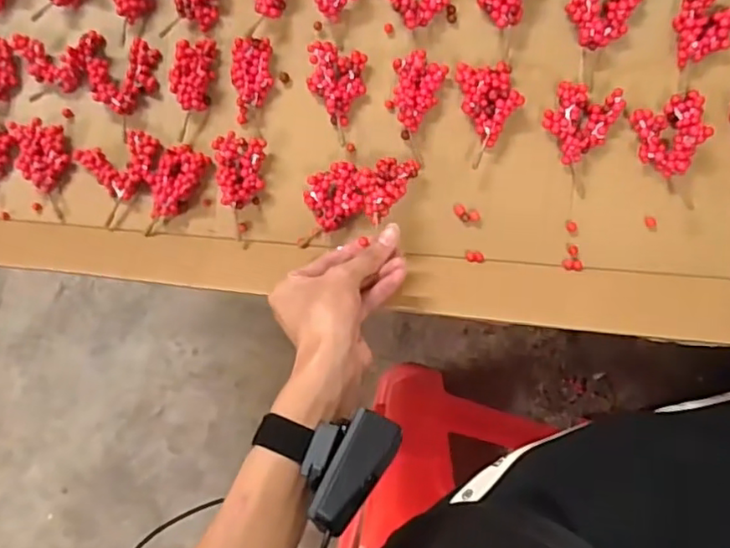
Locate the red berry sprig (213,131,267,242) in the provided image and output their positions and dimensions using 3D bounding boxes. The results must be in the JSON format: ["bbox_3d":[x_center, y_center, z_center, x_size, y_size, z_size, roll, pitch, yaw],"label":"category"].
[{"bbox_3d":[-0.108,-0.077,0.533,0.039,0.026,0.083,1,91,9],"label":"red berry sprig"}]

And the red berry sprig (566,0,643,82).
[{"bbox_3d":[0.184,-0.201,0.492,0.049,0.019,0.076,24,94,8],"label":"red berry sprig"}]

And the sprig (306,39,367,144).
[{"bbox_3d":[-0.025,-0.154,0.524,0.047,0.017,0.078,7,92,8],"label":"sprig"}]

